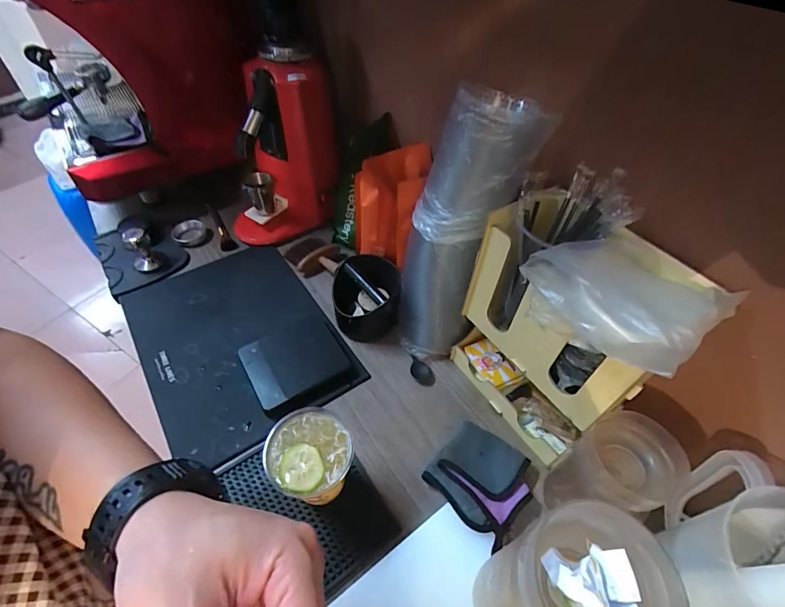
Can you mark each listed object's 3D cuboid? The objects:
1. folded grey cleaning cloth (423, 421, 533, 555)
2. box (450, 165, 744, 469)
[{"bbox_3d":[0.120,0.230,0.520,0.118,0.026,0.124,36,57,26],"label":"folded grey cleaning cloth"},{"bbox_3d":[0.191,0.044,0.481,0.151,0.335,0.217,-22,53,-20],"label":"box"}]

